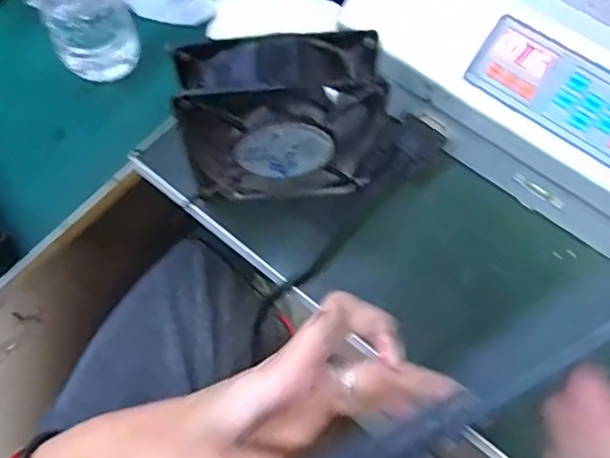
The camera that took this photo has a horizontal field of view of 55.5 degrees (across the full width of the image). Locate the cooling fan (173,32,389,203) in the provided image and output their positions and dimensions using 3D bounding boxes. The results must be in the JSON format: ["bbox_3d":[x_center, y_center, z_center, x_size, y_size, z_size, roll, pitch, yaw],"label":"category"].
[{"bbox_3d":[-0.013,-0.066,0.369,0.123,0.119,0.046,-6,65,-4],"label":"cooling fan"}]

